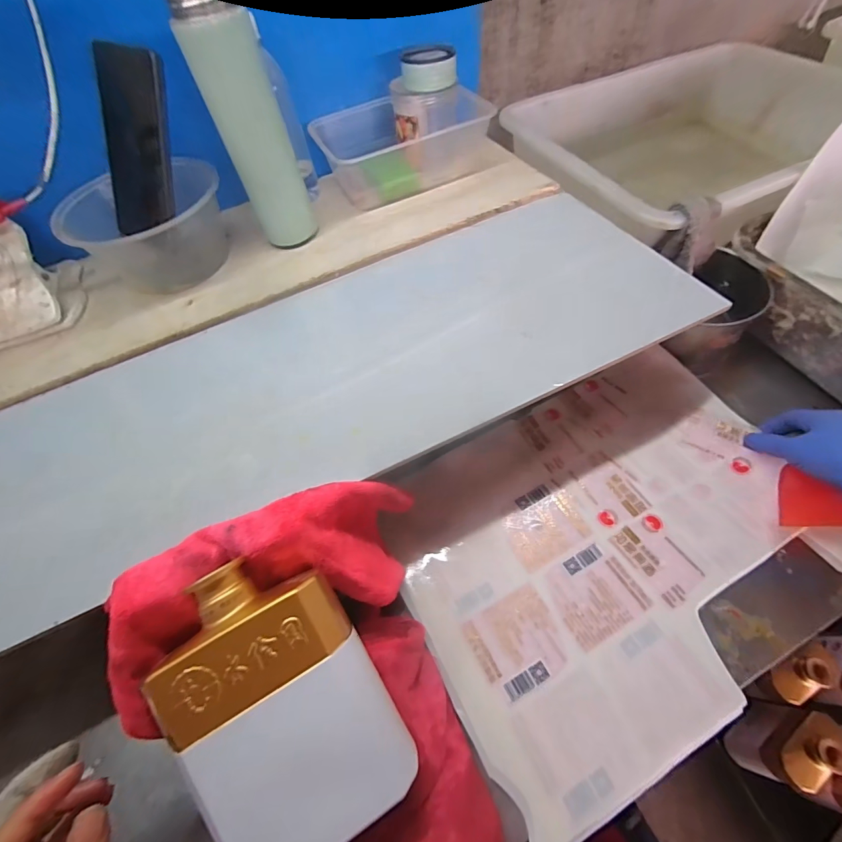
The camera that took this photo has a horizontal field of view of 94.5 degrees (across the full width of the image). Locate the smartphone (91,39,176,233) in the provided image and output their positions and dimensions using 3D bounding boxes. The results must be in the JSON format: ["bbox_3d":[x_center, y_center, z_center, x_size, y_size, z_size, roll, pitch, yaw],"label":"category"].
[{"bbox_3d":[-0.285,-0.278,0.396,0.009,0.157,0.059,23,26,17],"label":"smartphone"}]

